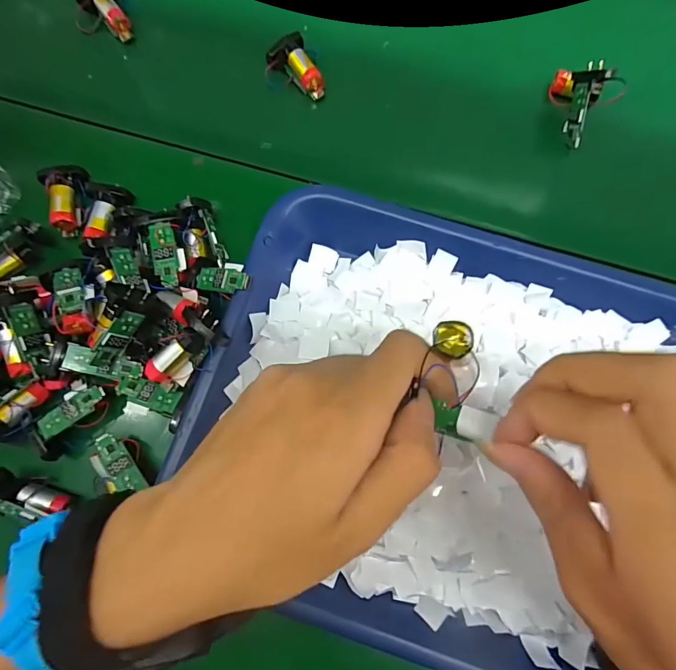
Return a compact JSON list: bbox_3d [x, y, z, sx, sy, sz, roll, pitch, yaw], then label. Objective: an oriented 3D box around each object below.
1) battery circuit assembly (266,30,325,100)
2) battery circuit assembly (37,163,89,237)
[{"bbox_3d":[-0.034,-0.211,0.330,0.033,0.022,0.045,-28,81,-4],"label":"battery circuit assembly"},{"bbox_3d":[-0.198,-0.098,0.297,0.022,0.021,0.049,-1,88,-1],"label":"battery circuit assembly"}]

